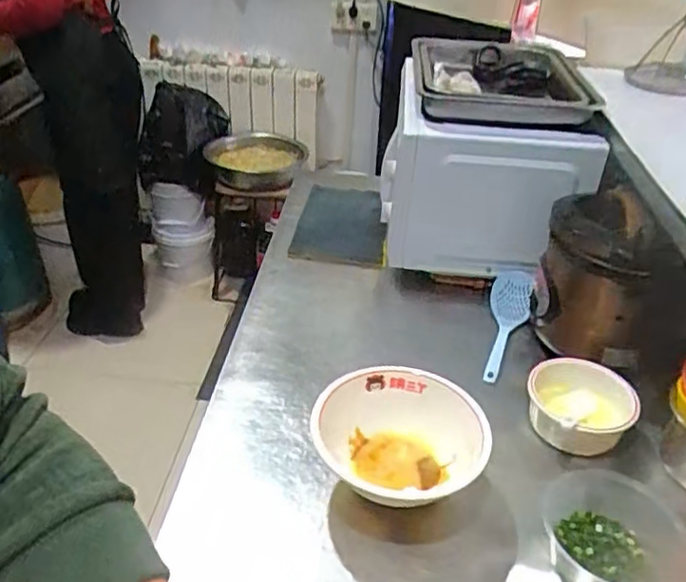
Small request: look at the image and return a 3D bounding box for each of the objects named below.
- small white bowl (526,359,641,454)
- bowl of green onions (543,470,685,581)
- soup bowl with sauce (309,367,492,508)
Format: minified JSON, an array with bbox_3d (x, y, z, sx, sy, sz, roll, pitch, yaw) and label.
[{"bbox_3d":[0.309,0.153,0.844,0.128,0.070,0.126,2,34,-1],"label":"small white bowl"},{"bbox_3d":[0.283,0.264,0.695,0.143,0.056,0.132,25,40,30],"label":"bowl of green onions"},{"bbox_3d":[0.059,0.184,0.750,0.178,0.098,0.193,2,34,-1],"label":"soup bowl with sauce"}]

